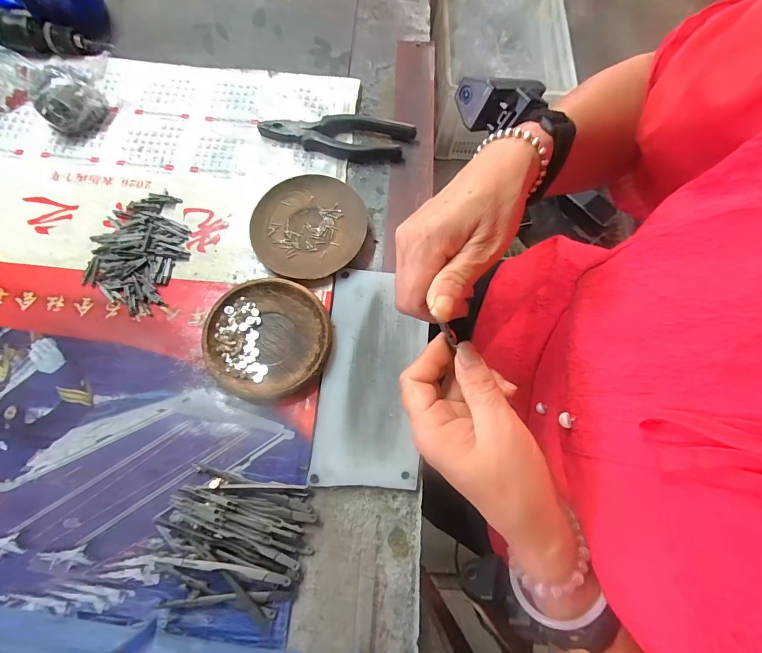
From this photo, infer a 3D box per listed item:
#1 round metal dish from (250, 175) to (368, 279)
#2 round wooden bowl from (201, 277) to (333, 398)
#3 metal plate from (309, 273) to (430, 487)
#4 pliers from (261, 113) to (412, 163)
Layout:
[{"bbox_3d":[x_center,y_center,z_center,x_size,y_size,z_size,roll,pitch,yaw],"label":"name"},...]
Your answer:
[{"bbox_3d":[-0.074,-0.100,0.388,0.110,0.016,0.110,0,72,-1],"label":"round metal dish"},{"bbox_3d":[-0.104,0.010,0.354,0.111,0.018,0.107,0,72,-1],"label":"round wooden bowl"},{"bbox_3d":[-0.007,0.041,0.348,0.090,0.004,0.193,6,73,-1],"label":"metal plate"},{"bbox_3d":[-0.049,-0.212,0.425,0.168,0.018,0.049,4,72,0],"label":"pliers"}]

